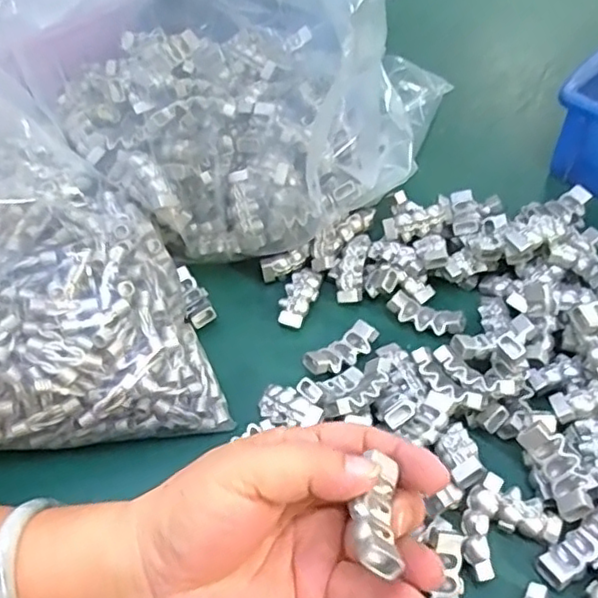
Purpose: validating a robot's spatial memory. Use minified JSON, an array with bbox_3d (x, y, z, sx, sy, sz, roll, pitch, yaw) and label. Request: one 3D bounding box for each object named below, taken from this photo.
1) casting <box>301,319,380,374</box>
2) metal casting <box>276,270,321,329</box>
[{"bbox_3d":[0.026,0.032,0.368,0.047,0.014,0.018,-25,53,-18],"label":"casting"},{"bbox_3d":[0.000,0.000,0.397,0.019,0.014,0.042,15,52,14],"label":"metal casting"}]

